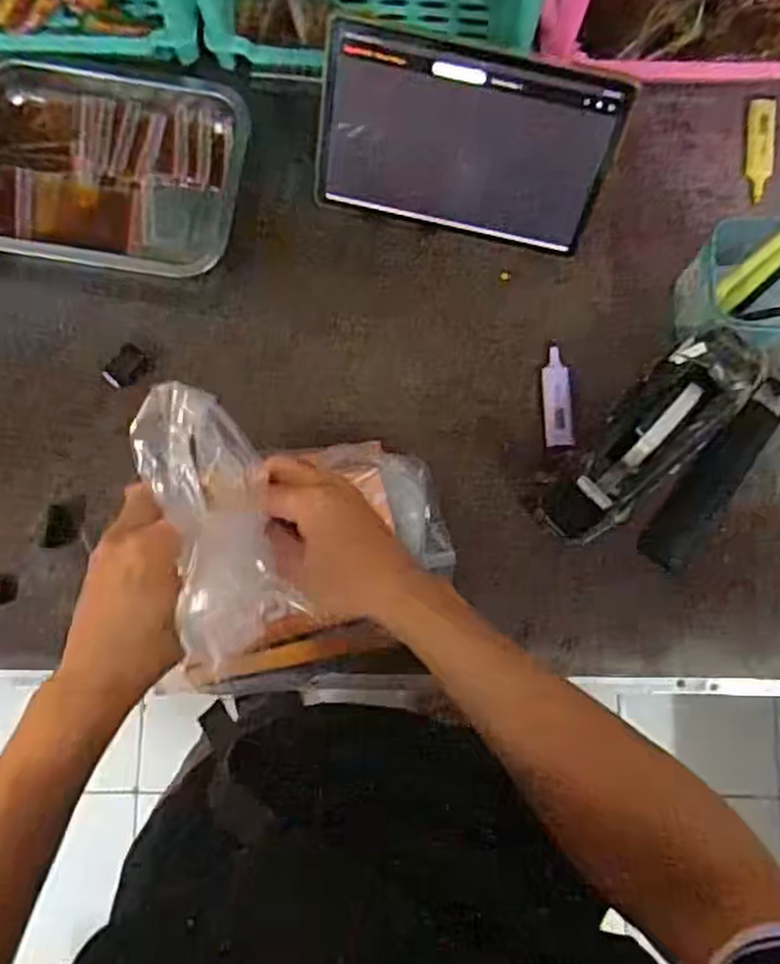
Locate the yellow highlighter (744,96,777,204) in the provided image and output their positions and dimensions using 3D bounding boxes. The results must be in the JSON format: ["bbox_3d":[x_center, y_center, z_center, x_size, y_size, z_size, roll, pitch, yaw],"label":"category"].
[{"bbox_3d":[0.362,-0.323,0.736,0.027,0.014,0.098,-2,99,-1],"label":"yellow highlighter"}]

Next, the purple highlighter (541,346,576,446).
[{"bbox_3d":[0.155,-0.078,0.699,0.025,0.012,0.092,-2,83,-1],"label":"purple highlighter"}]

